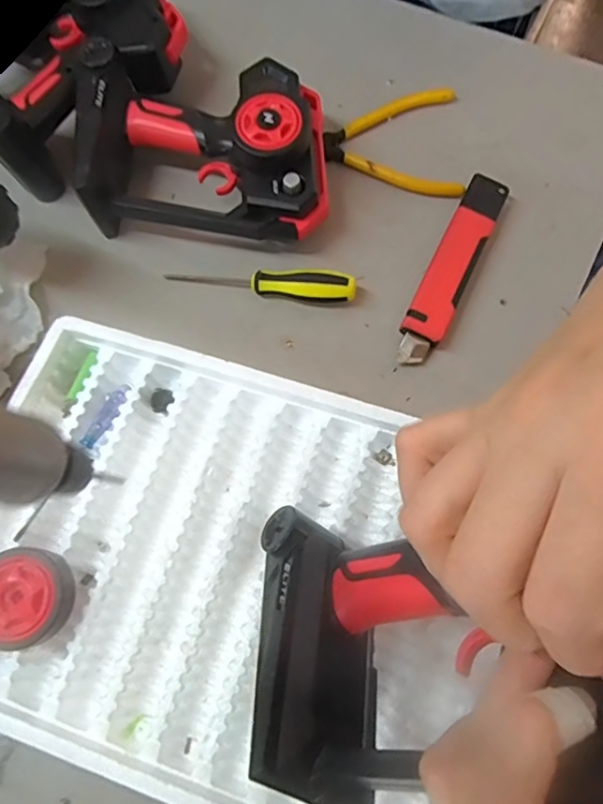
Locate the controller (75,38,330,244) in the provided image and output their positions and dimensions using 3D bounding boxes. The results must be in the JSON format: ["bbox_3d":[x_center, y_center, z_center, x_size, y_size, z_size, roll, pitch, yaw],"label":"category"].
[{"bbox_3d":[-0.077,-0.209,0.447,0.193,0.079,0.169,-1,71,2],"label":"controller"}]

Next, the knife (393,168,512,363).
[{"bbox_3d":[0.118,-0.105,0.435,0.032,0.021,0.172,25,74,10],"label":"knife"}]

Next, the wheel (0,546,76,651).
[{"bbox_3d":[-0.170,0.120,0.341,0.056,0.024,0.055,-1,71,2],"label":"wheel"}]

